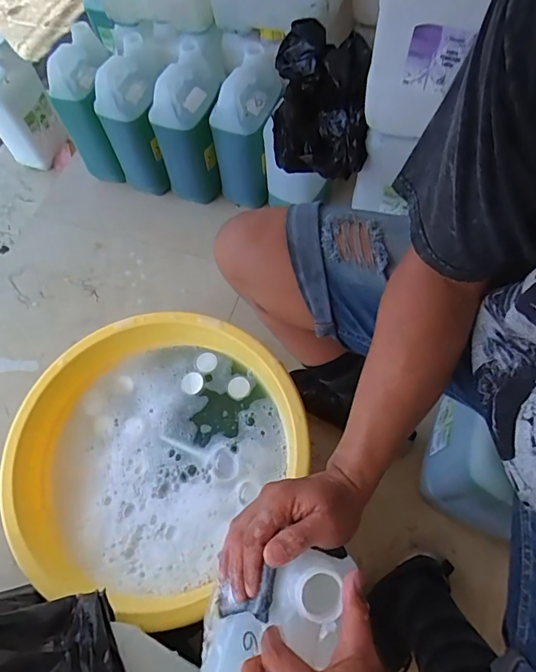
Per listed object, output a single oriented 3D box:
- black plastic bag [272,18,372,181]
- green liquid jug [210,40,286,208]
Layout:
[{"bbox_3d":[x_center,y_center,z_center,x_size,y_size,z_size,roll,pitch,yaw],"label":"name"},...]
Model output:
[{"bbox_3d":[0.101,-0.444,0.860,0.176,0.164,0.231,3,65,5],"label":"black plastic bag"},{"bbox_3d":[-0.038,-0.461,1.037,0.124,0.314,0.182,21,68,12],"label":"green liquid jug"}]

